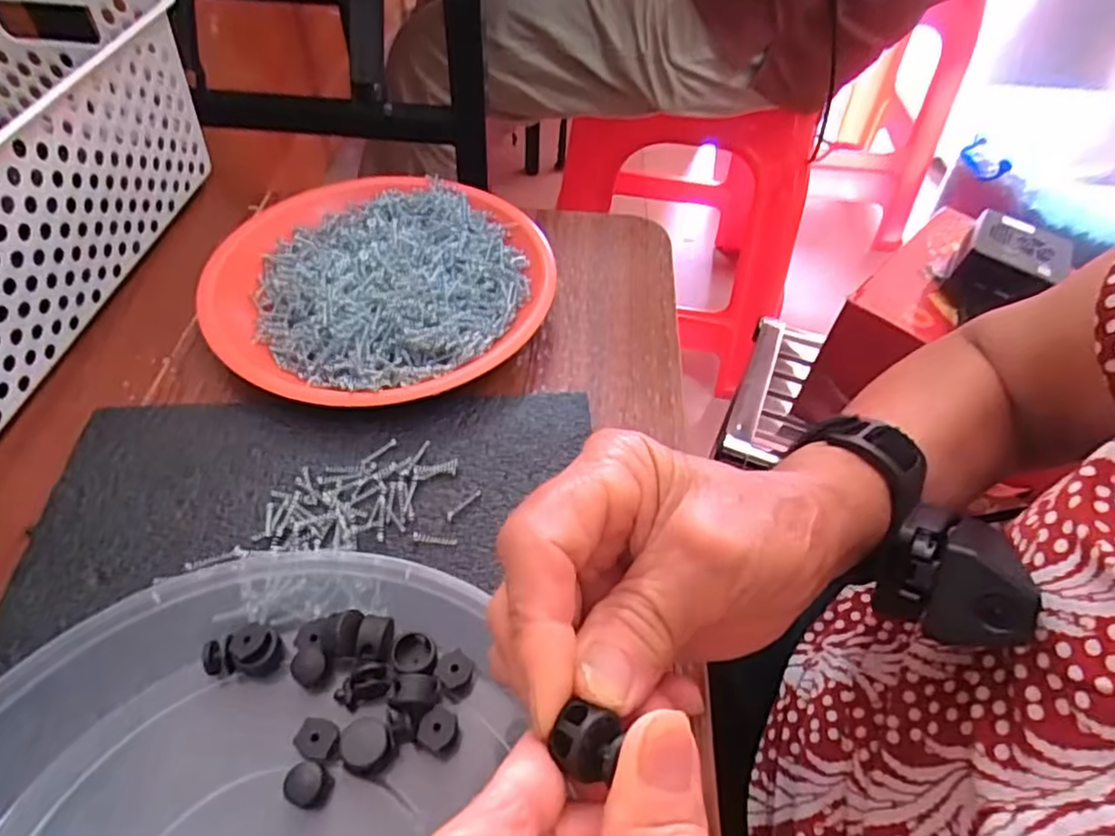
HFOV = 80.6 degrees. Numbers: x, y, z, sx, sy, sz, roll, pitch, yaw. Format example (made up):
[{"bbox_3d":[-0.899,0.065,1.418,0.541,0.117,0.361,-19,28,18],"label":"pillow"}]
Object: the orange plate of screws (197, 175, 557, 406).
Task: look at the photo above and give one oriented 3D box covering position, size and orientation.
[{"bbox_3d":[-0.098,-0.080,0.376,0.182,0.031,0.179,3,52,-3],"label":"orange plate of screws"}]

